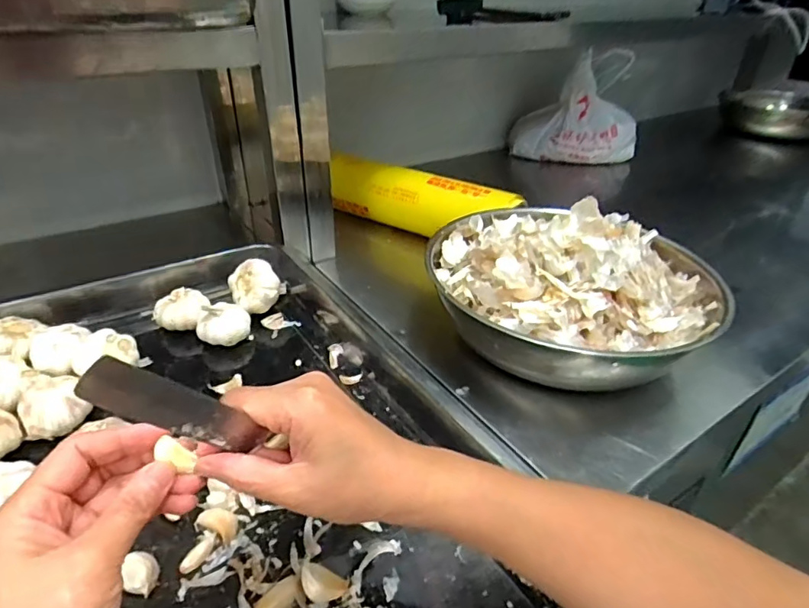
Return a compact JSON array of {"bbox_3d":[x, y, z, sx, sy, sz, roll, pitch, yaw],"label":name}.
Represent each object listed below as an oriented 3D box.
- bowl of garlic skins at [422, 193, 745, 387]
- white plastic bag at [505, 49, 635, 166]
[{"bbox_3d":[0.188,-0.020,0.560,0.320,0.134,0.269,5,34,6],"label":"bowl of garlic skins"},{"bbox_3d":[0.414,-0.461,1.192,0.269,0.212,0.184,-4,34,-8],"label":"white plastic bag"}]

